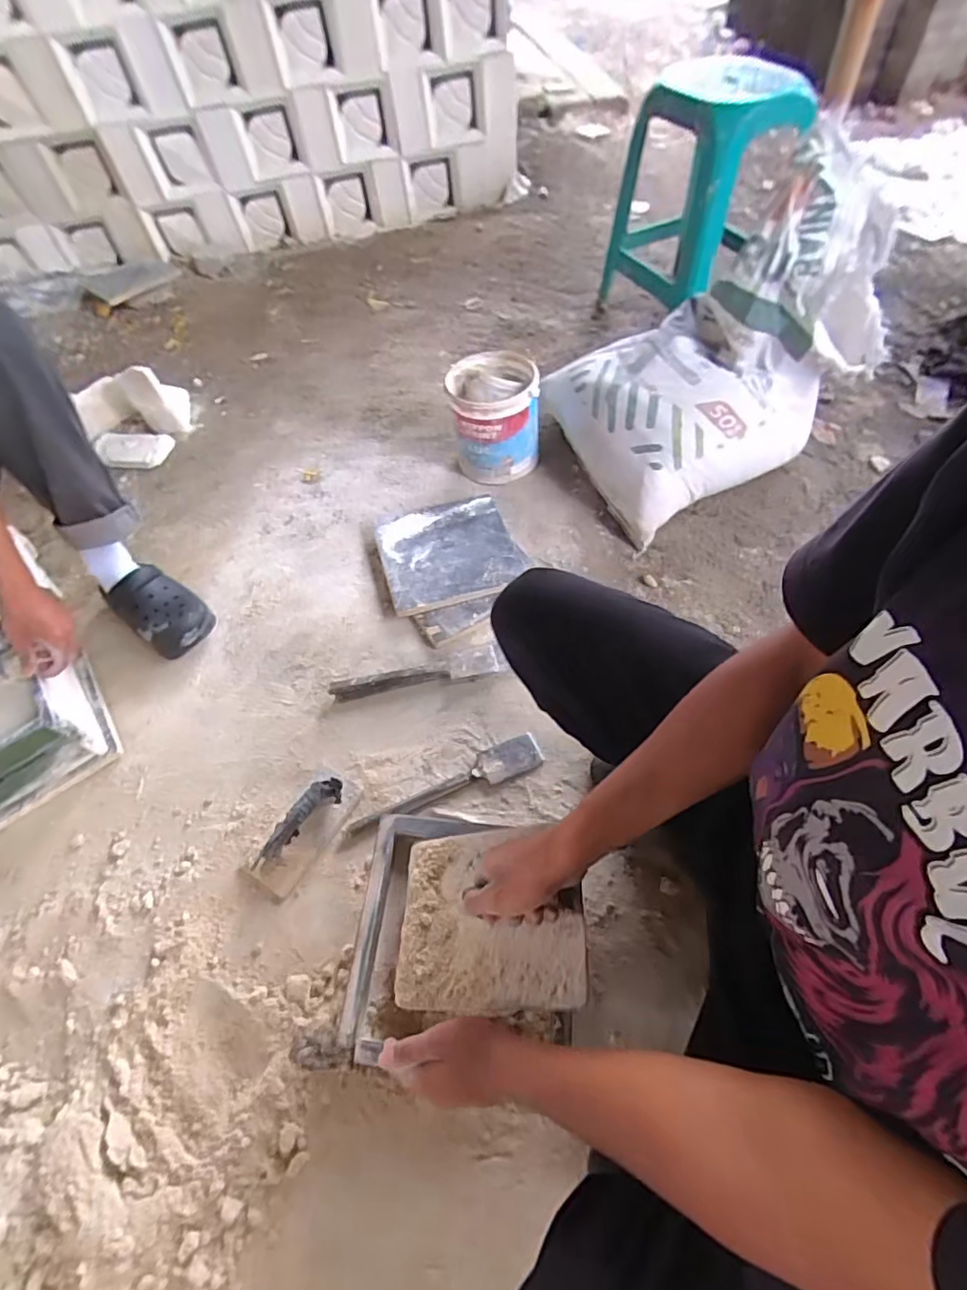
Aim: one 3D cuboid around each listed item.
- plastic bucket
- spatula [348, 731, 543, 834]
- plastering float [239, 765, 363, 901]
[{"bbox_3d":[0.024,-0.466,1.162,0.176,0.190,0.187,-6,58,0],"label":"plastic bucket"},{"bbox_3d":[-0.057,0.214,0.846,0.309,0.013,0.058,-22,60,-10],"label":"spatula"},{"bbox_3d":[-0.265,0.260,0.800,0.085,0.061,0.188,23,62,19],"label":"plastering float"}]

